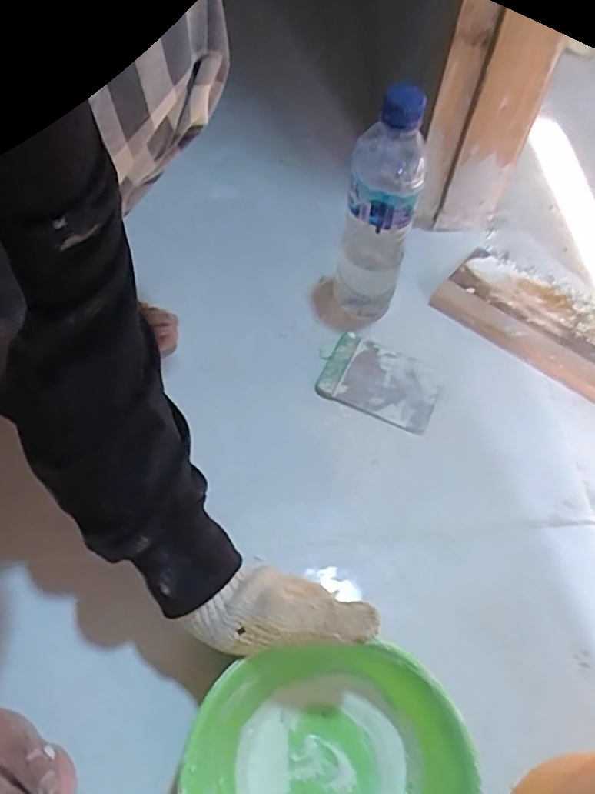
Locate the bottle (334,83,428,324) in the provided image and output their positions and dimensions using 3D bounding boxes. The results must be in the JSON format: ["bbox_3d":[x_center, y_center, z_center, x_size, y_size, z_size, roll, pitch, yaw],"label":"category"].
[{"bbox_3d":[0.073,-0.160,0.546,0.064,0.223,0.055,9,57,2],"label":"bottle"}]

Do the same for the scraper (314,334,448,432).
[{"bbox_3d":[0.083,-0.018,0.582,0.111,0.010,0.086,24,59,12],"label":"scraper"}]

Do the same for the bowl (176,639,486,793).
[{"bbox_3d":[0.018,0.239,0.360,0.163,0.077,0.156,2,57,-2],"label":"bowl"}]

